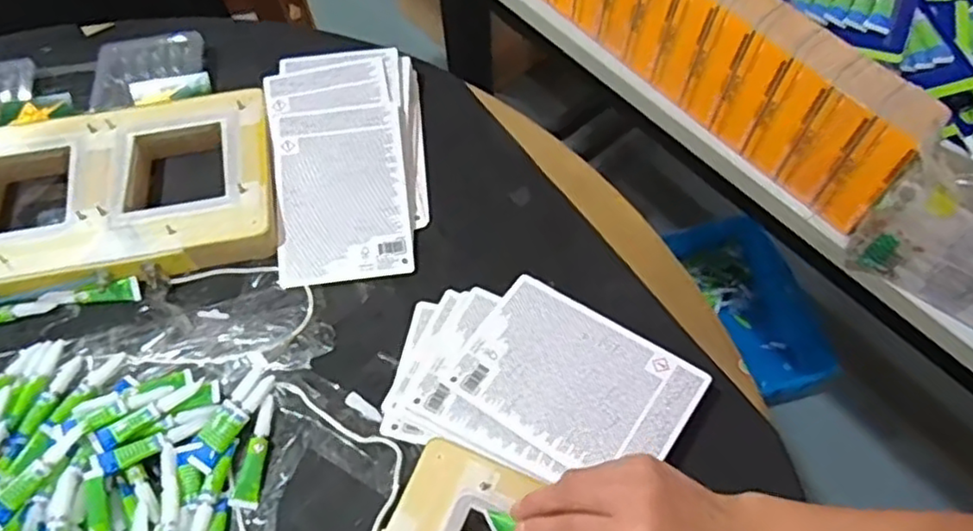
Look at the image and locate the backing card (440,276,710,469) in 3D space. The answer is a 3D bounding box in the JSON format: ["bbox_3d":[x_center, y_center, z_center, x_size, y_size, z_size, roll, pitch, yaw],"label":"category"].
[{"bbox_3d":[0.065,0.084,0.503,0.167,0.004,0.113,31,66,26],"label":"backing card"}]

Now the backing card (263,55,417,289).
[{"bbox_3d":[-0.134,-0.091,0.609,0.119,0.009,0.221,-10,72,-3],"label":"backing card"}]

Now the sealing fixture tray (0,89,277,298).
[{"bbox_3d":[-0.401,-0.054,0.584,0.418,0.030,0.173,-10,61,-3],"label":"sealing fixture tray"}]

